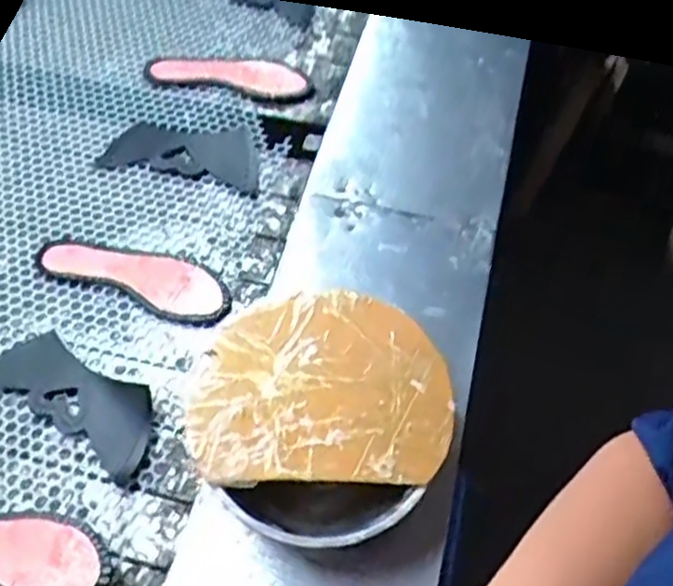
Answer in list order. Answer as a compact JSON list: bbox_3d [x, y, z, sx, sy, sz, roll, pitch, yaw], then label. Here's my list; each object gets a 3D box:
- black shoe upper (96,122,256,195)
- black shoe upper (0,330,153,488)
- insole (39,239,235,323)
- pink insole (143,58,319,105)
[{"bbox_3d":[-0.210,-0.191,0.981,0.216,0.010,0.107,6,57,2],"label":"black shoe upper"},{"bbox_3d":[-0.279,0.109,0.768,0.209,0.016,0.086,29,61,16],"label":"black shoe upper"},{"bbox_3d":[-0.237,-0.026,0.860,0.234,0.020,0.077,19,58,10],"label":"insole"},{"bbox_3d":[-0.157,-0.334,1.089,0.246,0.021,0.106,13,46,7],"label":"pink insole"}]

